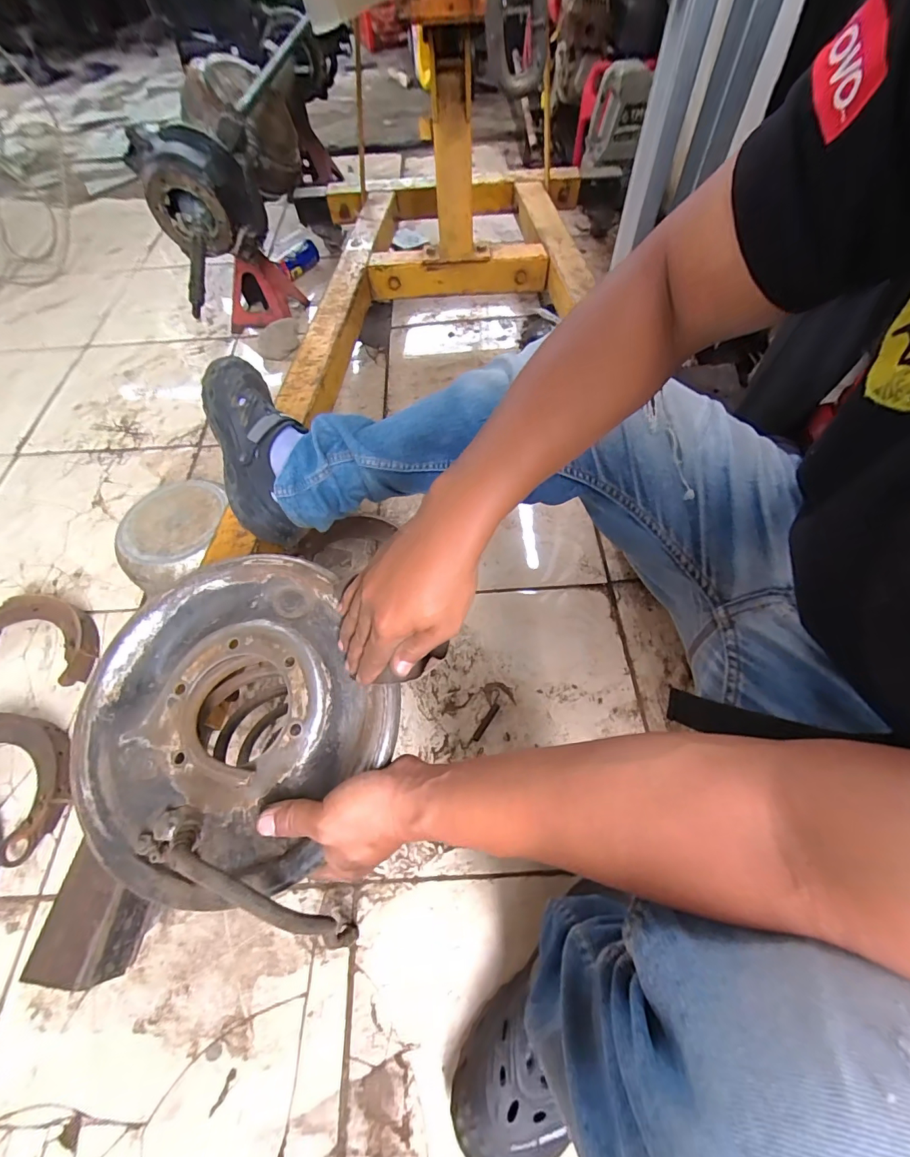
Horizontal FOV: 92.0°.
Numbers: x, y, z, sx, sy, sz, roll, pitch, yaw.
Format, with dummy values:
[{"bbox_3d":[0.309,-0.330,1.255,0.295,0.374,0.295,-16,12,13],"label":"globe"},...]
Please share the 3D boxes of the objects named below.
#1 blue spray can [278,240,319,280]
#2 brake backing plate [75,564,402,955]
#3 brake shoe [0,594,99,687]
[{"bbox_3d":[-0.458,-0.928,1.286,0.062,0.052,0.164,20,62,14],"label":"blue spray can"},{"bbox_3d":[-0.178,0.108,0.358,0.255,0.055,0.255,0,60,0],"label":"brake backing plate"},{"bbox_3d":[-0.662,0.085,0.717,0.220,0.034,0.098,25,63,14],"label":"brake shoe"}]

